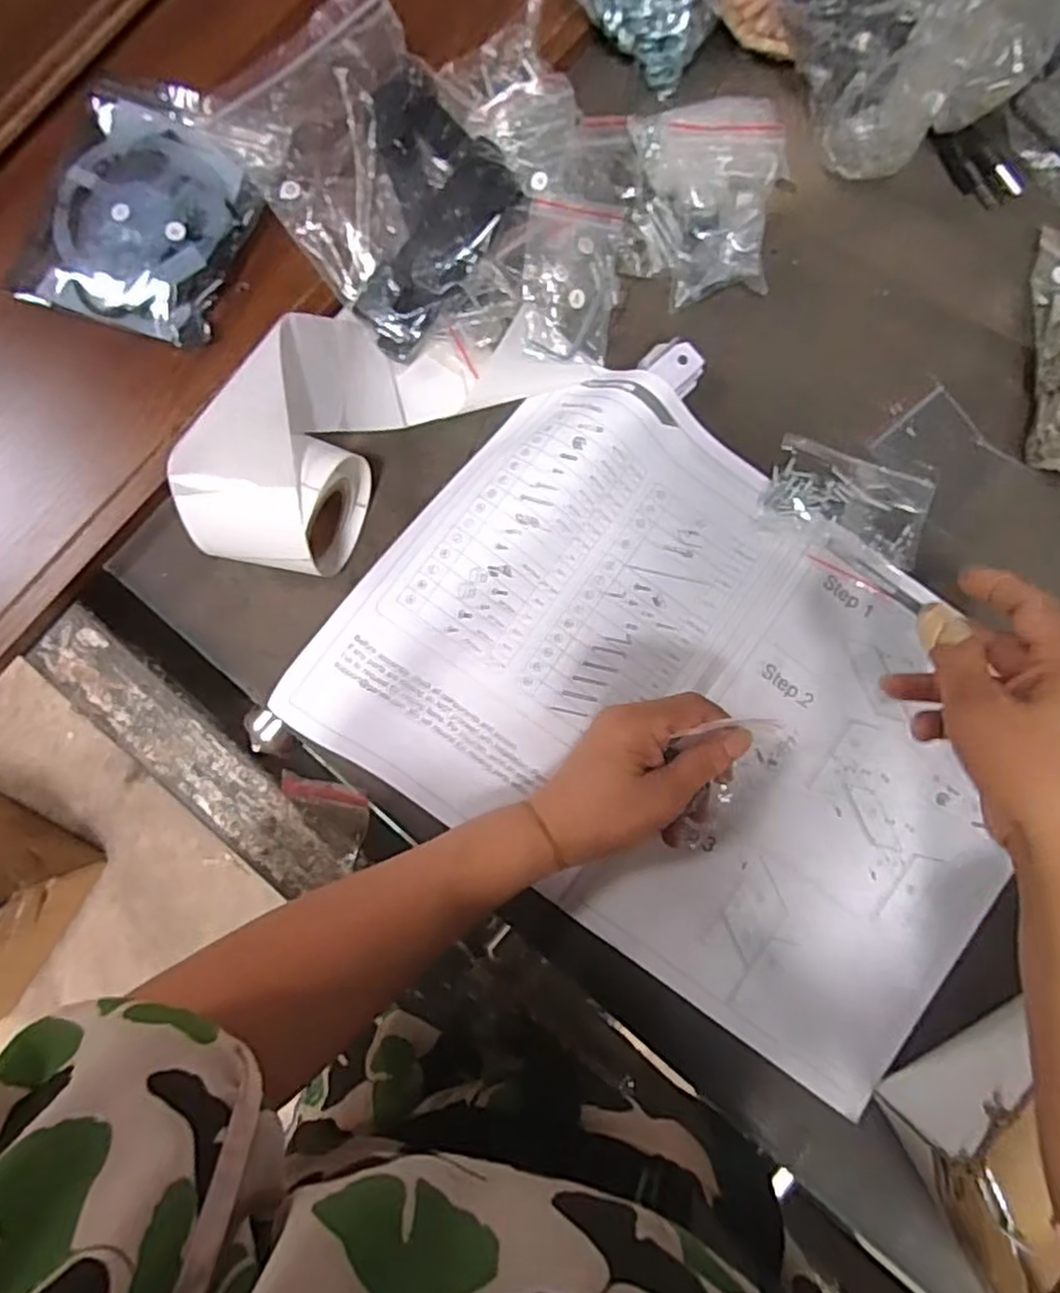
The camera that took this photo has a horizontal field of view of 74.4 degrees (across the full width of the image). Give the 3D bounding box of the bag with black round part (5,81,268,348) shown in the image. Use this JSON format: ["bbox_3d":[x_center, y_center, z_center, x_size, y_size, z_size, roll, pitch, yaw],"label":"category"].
[{"bbox_3d":[-0.220,-0.255,0.405,0.118,0.014,0.145,19,86,-1],"label":"bag with black round part"}]

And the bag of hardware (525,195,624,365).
[{"bbox_3d":[0.023,-0.215,0.411,0.061,0.017,0.083,6,99,-22],"label":"bag of hardware"}]

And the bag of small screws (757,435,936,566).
[{"bbox_3d":[0.192,-0.091,0.417,0.092,0.016,0.057,20,86,-1],"label":"bag of small screws"}]

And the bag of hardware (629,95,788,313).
[{"bbox_3d":[0.113,-0.272,0.417,0.080,0.033,0.117,-7,87,-2],"label":"bag of hardware"}]

